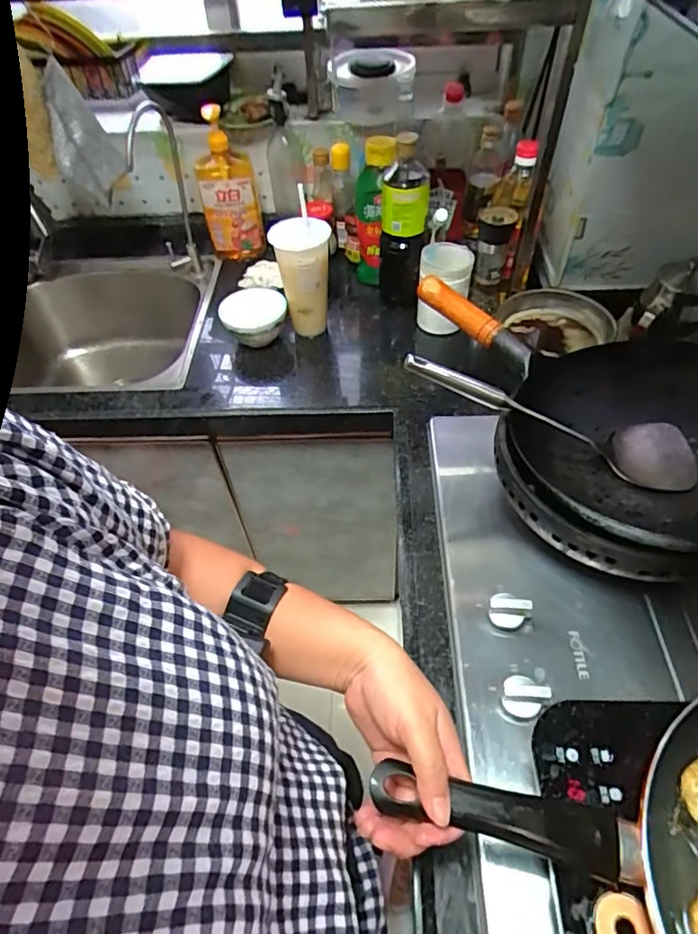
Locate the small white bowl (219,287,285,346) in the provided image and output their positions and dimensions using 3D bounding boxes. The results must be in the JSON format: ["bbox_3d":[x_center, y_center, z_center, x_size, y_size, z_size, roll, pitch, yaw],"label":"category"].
[{"bbox_3d":[-0.160,-0.251,0.929,0.106,0.074,0.106,-2,54,3],"label":"small white bowl"}]

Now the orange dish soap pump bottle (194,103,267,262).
[{"bbox_3d":[-0.233,-0.527,1.030,0.106,0.250,0.069,-18,54,-8],"label":"orange dish soap pump bottle"}]

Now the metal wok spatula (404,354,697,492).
[{"bbox_3d":[0.235,-0.062,0.622,0.360,0.042,0.090,21,54,-12],"label":"metal wok spatula"}]

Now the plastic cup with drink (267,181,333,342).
[{"bbox_3d":[-0.072,-0.312,0.898,0.092,0.183,0.094,-7,53,0],"label":"plastic cup with drink"}]

